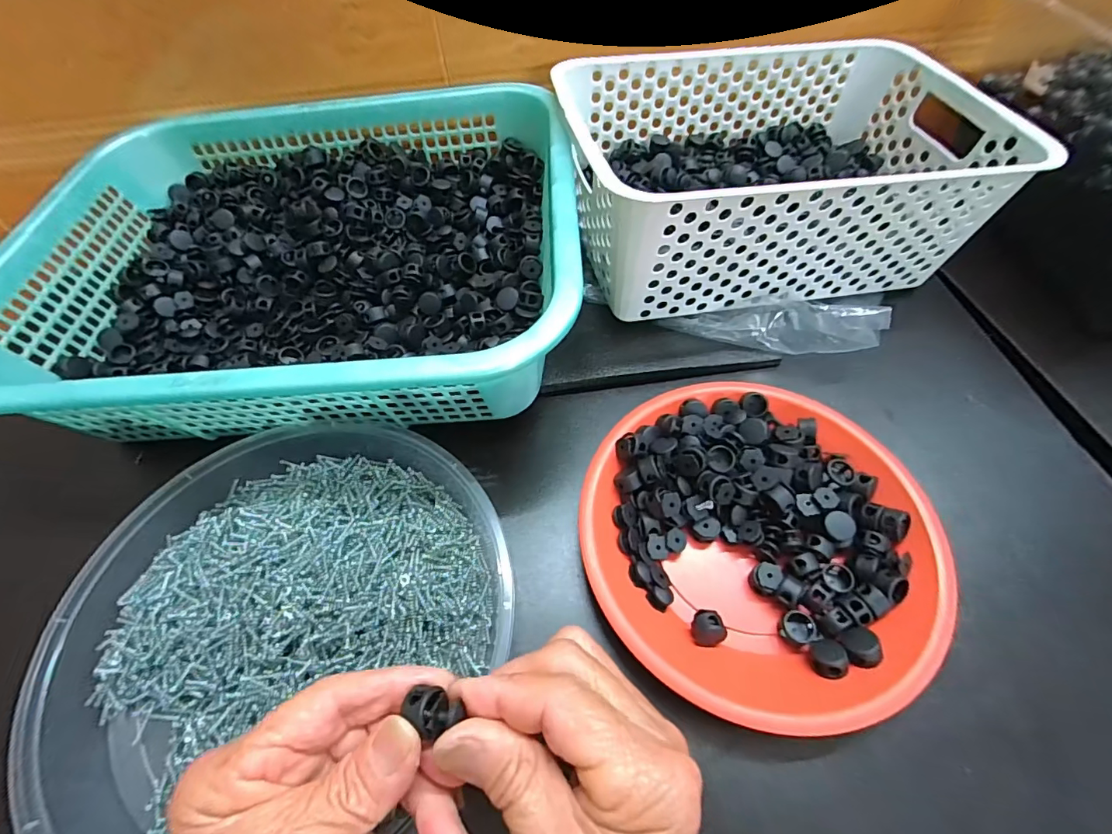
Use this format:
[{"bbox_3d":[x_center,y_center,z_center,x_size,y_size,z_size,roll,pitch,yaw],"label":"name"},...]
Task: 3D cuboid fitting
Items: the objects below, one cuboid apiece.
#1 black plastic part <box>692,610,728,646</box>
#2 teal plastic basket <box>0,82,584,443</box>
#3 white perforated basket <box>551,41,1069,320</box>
[{"bbox_3d":[0.082,0.115,0.258,0.016,0.014,0.016,-1,57,2],"label":"black plastic part"},{"bbox_3d":[-0.176,-0.116,0.348,0.376,0.090,0.292,-2,57,1],"label":"teal plastic basket"},{"bbox_3d":[0.162,-0.197,0.380,0.300,0.101,0.199,-9,57,-3],"label":"white perforated basket"}]

